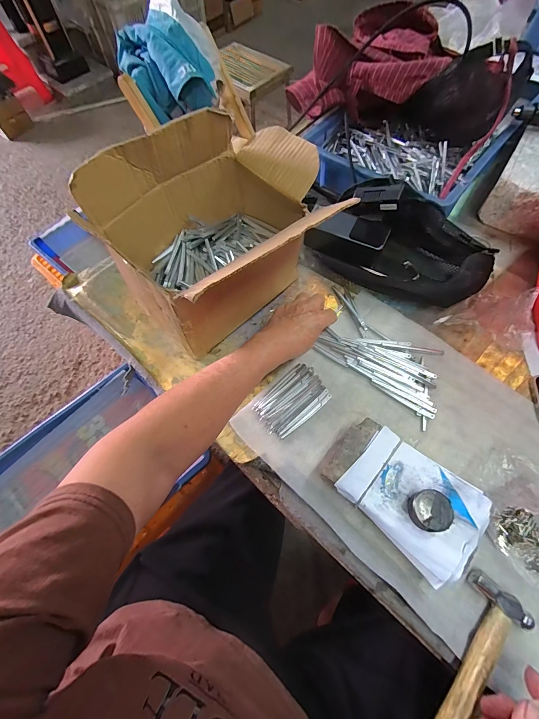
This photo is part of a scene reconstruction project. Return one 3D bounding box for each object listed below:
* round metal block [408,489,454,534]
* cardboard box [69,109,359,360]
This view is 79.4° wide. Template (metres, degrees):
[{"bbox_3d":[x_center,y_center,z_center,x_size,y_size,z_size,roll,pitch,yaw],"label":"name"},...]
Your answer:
[{"bbox_3d":[0.167,0.157,0.337,0.040,0.022,0.038,-1,63,1],"label":"round metal block"},{"bbox_3d":[-0.066,-0.172,0.448,0.256,0.221,0.168,-42,70,-17],"label":"cardboard box"}]

